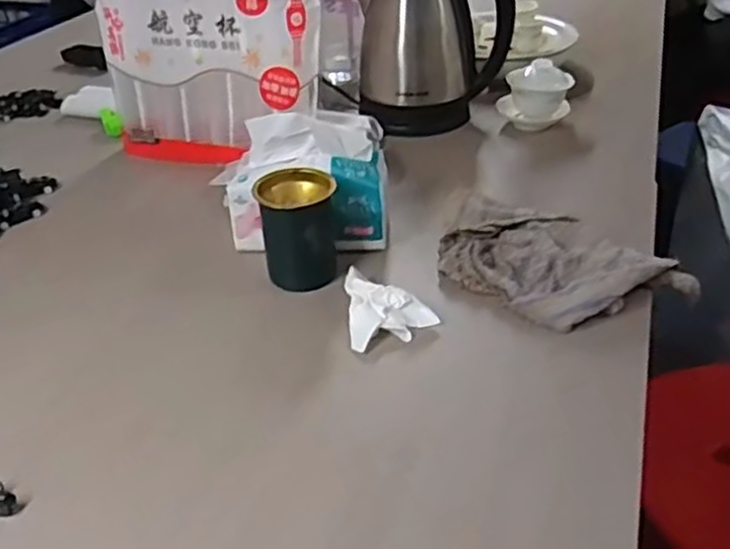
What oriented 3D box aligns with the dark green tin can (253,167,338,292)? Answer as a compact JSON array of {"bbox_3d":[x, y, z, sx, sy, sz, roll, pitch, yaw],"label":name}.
[{"bbox_3d":[-0.066,-0.046,0.699,0.074,0.096,0.072,-1,37,1],"label":"dark green tin can"}]

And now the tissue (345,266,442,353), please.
[{"bbox_3d":[0.023,0.030,0.653,0.078,0.030,0.084,-6,37,-6],"label":"tissue"}]

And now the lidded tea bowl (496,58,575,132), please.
[{"bbox_3d":[0.239,-0.251,0.984,0.073,0.080,0.079,-26,43,-29],"label":"lidded tea bowl"}]

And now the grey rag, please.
[{"bbox_3d":[0.185,-0.008,0.675,0.246,0.045,0.130,14,39,19],"label":"grey rag"}]

